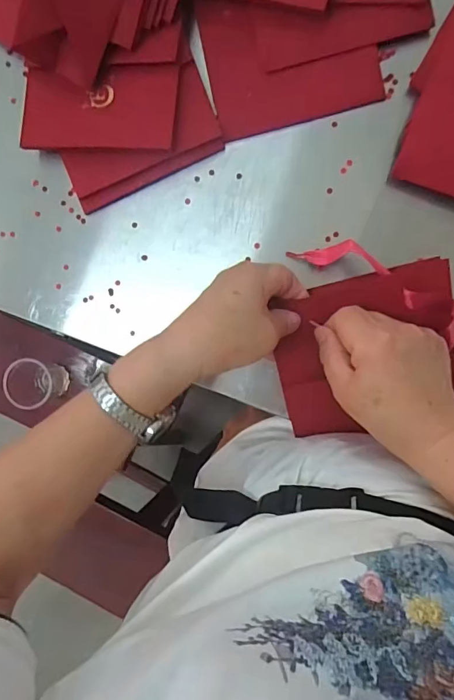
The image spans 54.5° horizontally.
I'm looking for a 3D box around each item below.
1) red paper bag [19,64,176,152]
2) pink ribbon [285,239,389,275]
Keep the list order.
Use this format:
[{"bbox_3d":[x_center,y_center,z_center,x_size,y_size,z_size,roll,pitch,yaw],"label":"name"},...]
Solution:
[{"bbox_3d":[-0.113,-0.213,0.387,0.139,0.006,0.070,5,95,7],"label":"red paper bag"},{"bbox_3d":[0.089,-0.077,0.357,0.084,0.010,0.023,14,94,37],"label":"pink ribbon"}]

